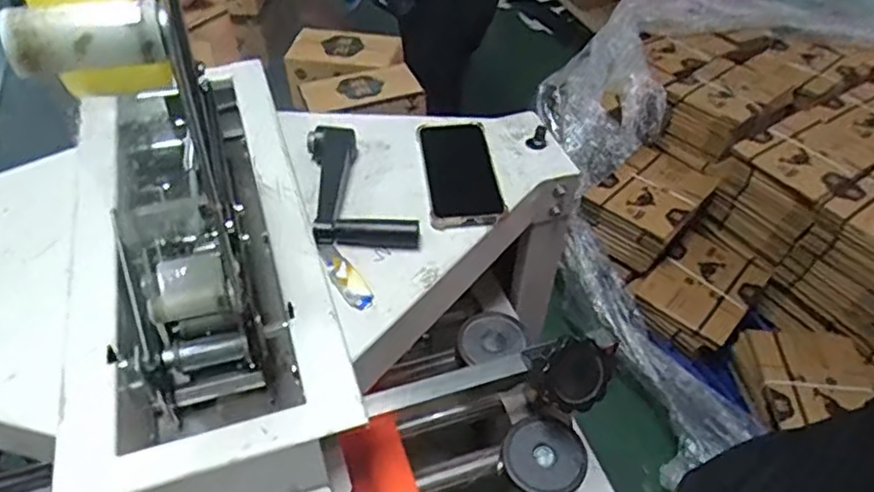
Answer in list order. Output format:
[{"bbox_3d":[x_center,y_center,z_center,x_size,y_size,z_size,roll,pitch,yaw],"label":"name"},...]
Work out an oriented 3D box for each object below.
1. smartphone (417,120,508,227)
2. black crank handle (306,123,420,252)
[{"bbox_3d":[0.025,-0.085,0.699,0.078,0.012,0.167,-3,46,-6],"label":"smartphone"},{"bbox_3d":[-0.080,-0.063,0.662,0.099,0.029,0.171,-6,46,-8],"label":"black crank handle"}]

